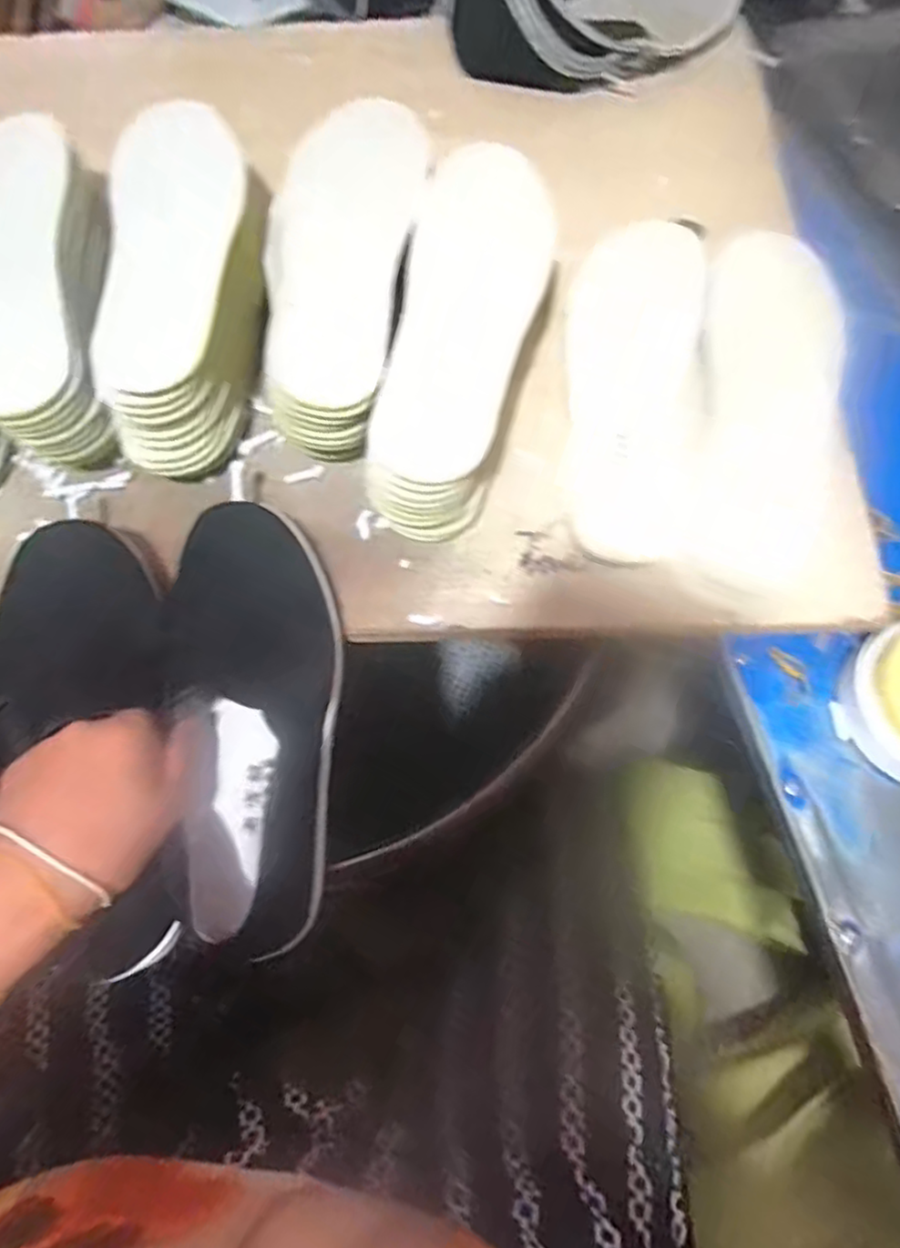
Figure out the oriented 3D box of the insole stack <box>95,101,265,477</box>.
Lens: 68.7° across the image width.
[{"bbox_3d":[-0.171,-0.232,0.441,0.080,0.075,0.268,-5,67,-1],"label":"insole stack"}]

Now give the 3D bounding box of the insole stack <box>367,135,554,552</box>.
[{"bbox_3d":[0.012,-0.193,0.435,0.090,0.069,0.281,9,68,5],"label":"insole stack"}]

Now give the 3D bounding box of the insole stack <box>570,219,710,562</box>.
[{"bbox_3d":[0.122,-0.168,0.443,0.088,0.057,0.258,7,69,4],"label":"insole stack"}]

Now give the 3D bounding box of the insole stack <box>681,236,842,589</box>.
[{"bbox_3d":[0.204,-0.141,0.439,0.087,0.046,0.272,9,68,5],"label":"insole stack"}]

